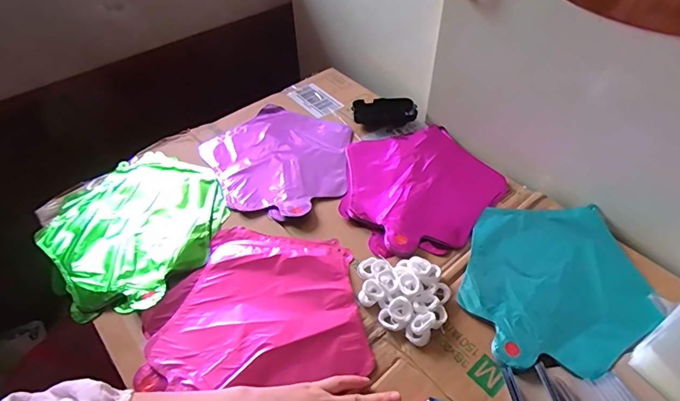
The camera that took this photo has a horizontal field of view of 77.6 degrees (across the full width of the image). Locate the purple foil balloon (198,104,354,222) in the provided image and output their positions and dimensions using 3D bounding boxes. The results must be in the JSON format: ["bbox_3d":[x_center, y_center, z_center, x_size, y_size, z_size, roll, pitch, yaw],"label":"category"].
[{"bbox_3d":[-0.085,-0.071,0.668,0.225,0.015,0.232,0,49,-1],"label":"purple foil balloon"}]

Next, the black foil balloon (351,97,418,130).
[{"bbox_3d":[0.077,-0.155,0.736,0.104,0.024,0.058,-9,50,-9],"label":"black foil balloon"}]

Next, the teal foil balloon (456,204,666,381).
[{"bbox_3d":[0.261,0.096,0.514,0.215,0.016,0.231,0,49,-1],"label":"teal foil balloon"}]

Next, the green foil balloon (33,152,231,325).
[{"bbox_3d":[-0.280,0.031,0.583,0.248,0.025,0.236,0,49,-1],"label":"green foil balloon"}]

